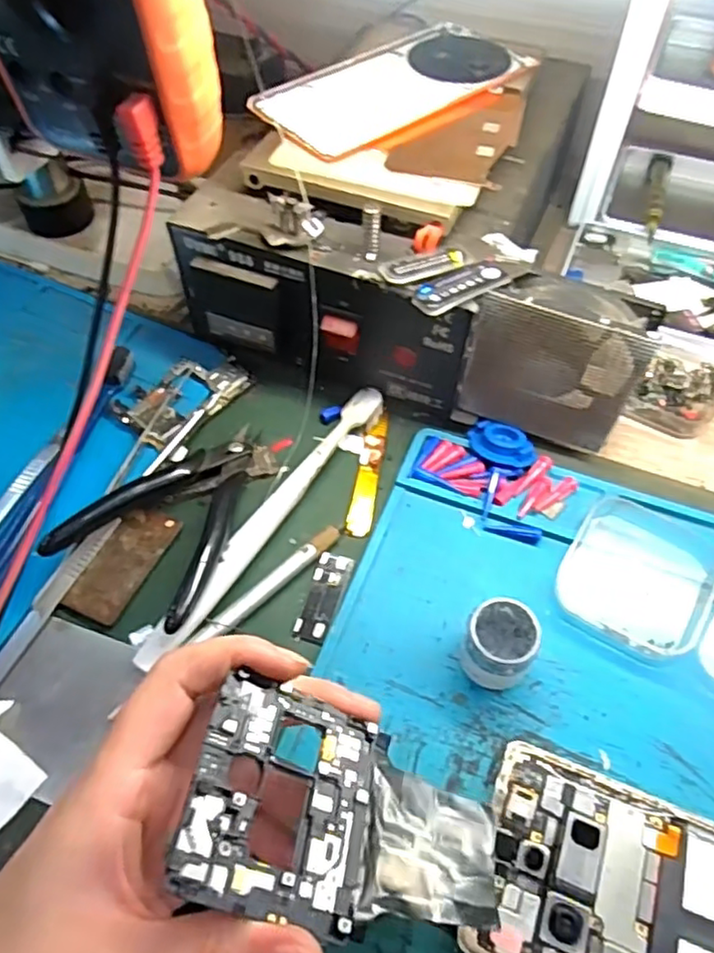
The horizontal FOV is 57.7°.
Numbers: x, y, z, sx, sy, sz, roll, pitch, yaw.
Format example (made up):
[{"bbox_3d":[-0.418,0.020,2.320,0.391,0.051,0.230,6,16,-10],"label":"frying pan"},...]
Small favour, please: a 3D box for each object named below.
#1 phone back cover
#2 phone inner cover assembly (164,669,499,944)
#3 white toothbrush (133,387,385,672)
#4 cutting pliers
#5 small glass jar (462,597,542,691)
[{"bbox_3d":[0.023,-0.218,0.362,0.156,0.005,0.081,-35,62,-22],"label":"phone back cover"},{"bbox_3d":[0.000,0.111,0.208,0.107,0.004,0.063,28,44,-15],"label":"phone inner cover assembly"},{"bbox_3d":[-0.042,0.019,0.322,0.015,0.013,0.181,29,60,19],"label":"white toothbrush"},{"bbox_3d":[-0.090,0.014,0.315,0.072,0.026,0.108,19,57,13],"label":"cutting pliers"},{"bbox_3d":[0.061,0.071,0.275,0.029,0.030,0.029,0,55,0],"label":"small glass jar"}]

